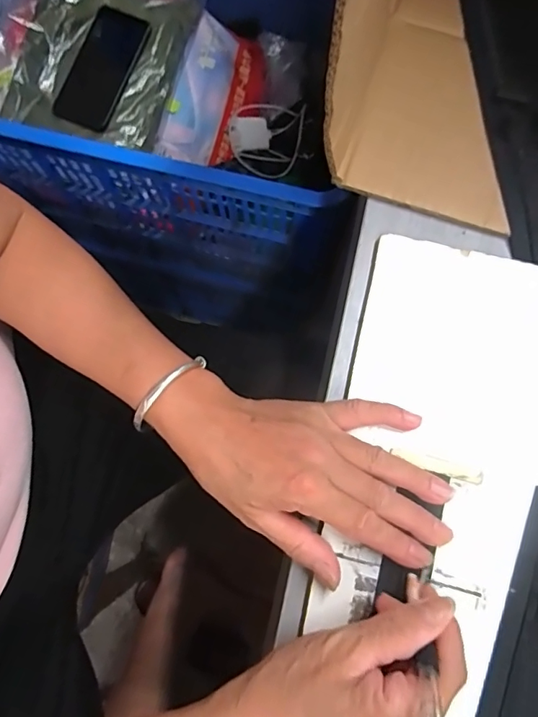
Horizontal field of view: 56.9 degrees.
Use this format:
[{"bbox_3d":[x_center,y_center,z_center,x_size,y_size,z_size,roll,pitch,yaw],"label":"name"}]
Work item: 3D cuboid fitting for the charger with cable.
[{"bbox_3d":[-0.005,-0.340,0.762,0.108,0.049,0.106,0,76,0],"label":"charger with cable"}]

